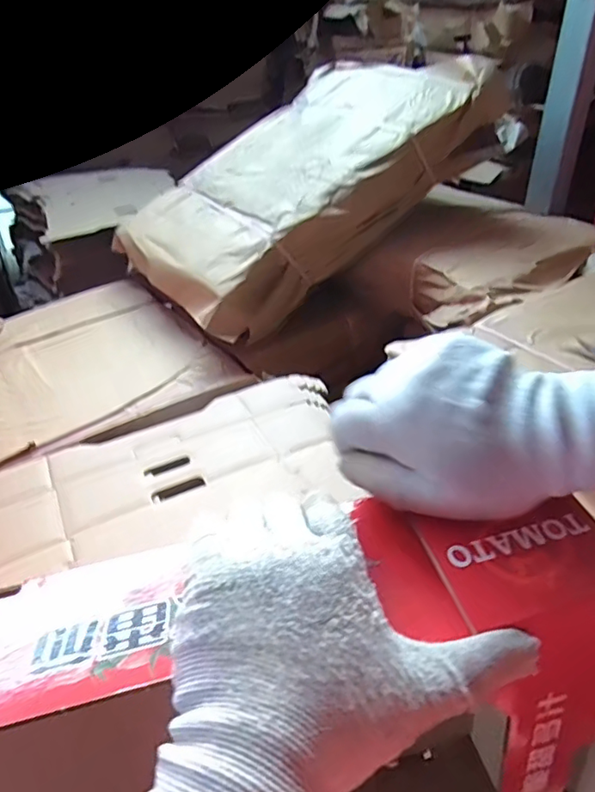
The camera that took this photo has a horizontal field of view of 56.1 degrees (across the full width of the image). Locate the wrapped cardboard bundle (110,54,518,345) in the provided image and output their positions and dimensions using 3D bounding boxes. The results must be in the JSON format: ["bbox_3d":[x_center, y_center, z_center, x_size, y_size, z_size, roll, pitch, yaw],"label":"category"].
[{"bbox_3d":[-0.004,-0.518,1.321,0.852,0.140,0.535,-44,55,-11],"label":"wrapped cardboard bundle"}]

